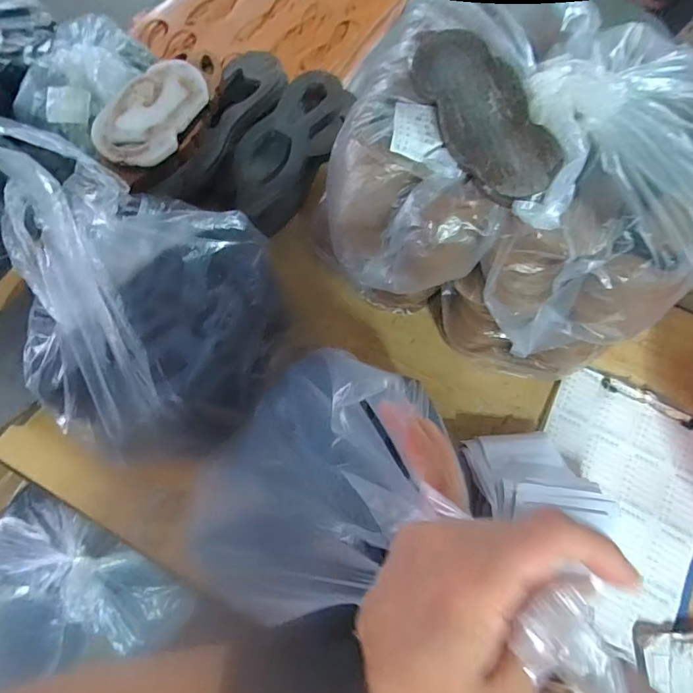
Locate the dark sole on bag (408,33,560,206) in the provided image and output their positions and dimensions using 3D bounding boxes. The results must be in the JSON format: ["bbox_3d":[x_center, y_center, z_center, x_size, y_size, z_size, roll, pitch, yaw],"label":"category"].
[{"bbox_3d":[0.122,-0.213,0.418,0.073,0.015,0.191,-28,73,9],"label":"dark sole on bag"}]

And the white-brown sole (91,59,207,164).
[{"bbox_3d":[-0.233,-0.285,0.551,0.100,0.015,0.159,23,71,6],"label":"white-brown sole"}]

